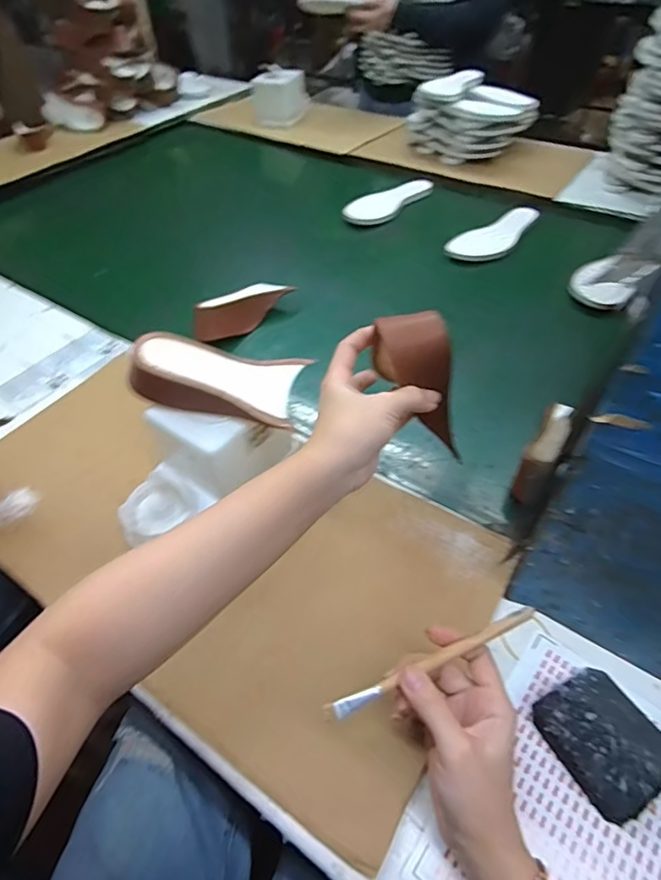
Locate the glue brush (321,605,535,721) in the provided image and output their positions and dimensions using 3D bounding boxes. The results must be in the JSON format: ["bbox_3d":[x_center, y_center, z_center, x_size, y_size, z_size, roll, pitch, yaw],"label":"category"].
[{"bbox_3d":[0.070,0.156,0.340,0.159,0.009,0.010,-24,53,-5],"label":"glue brush"}]

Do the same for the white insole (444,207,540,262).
[{"bbox_3d":[0.312,-0.382,0.900,0.094,0.009,0.259,35,57,28],"label":"white insole"}]

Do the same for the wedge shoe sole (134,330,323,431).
[{"bbox_3d":[-0.103,-0.050,0.454,0.154,0.046,0.076,11,49,-8],"label":"wedge shoe sole"}]

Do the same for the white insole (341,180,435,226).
[{"bbox_3d":[0.132,-0.494,1.012,0.236,0.019,0.090,-27,66,-22],"label":"white insole"}]

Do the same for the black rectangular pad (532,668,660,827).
[{"bbox_3d":[0.204,0.217,0.357,0.077,0.025,0.082,-22,51,-18],"label":"black rectangular pad"}]

